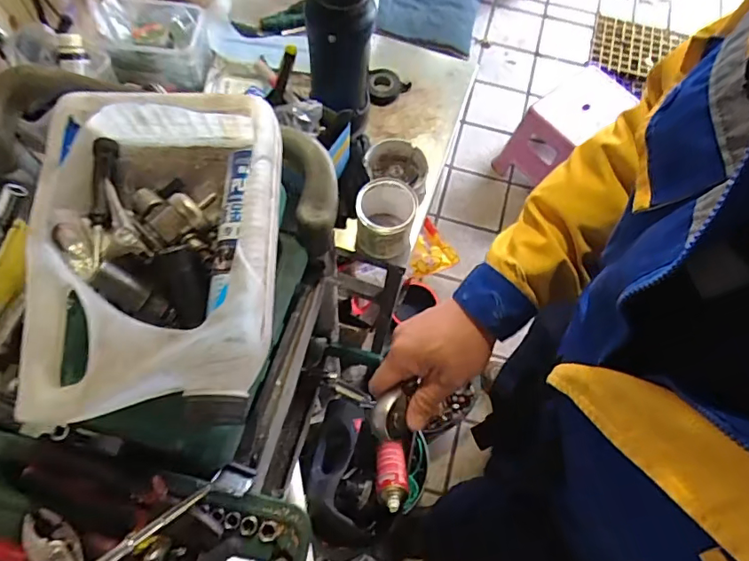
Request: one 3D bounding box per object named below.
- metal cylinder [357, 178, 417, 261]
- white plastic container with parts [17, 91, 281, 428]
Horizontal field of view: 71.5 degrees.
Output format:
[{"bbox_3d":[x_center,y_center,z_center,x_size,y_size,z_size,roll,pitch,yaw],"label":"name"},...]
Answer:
[{"bbox_3d":[0.017,-0.087,0.730,0.083,0.092,0.086,17,66,5],"label":"metal cylinder"},{"bbox_3d":[-0.196,-0.031,0.469,0.213,0.098,0.286,0,66,-3],"label":"white plastic container with parts"}]

